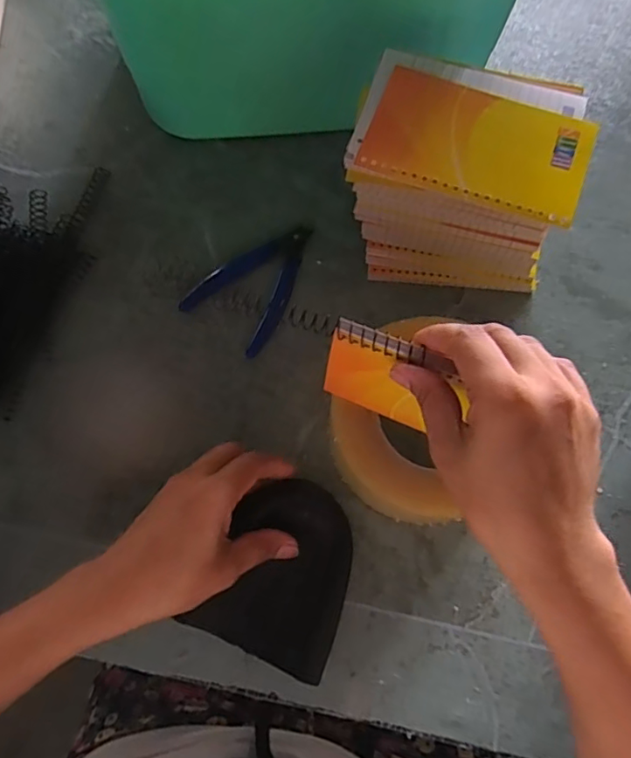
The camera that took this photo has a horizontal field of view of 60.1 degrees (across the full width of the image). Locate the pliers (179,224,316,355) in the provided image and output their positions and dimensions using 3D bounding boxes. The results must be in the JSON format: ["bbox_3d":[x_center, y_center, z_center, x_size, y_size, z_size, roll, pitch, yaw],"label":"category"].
[{"bbox_3d":[-0.040,-0.077,0.421,0.070,0.006,0.112,38,74,12],"label":"pliers"}]

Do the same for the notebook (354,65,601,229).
[{"bbox_3d":[0.099,-0.144,0.332,0.129,0.006,0.079,20,71,6],"label":"notebook"}]

